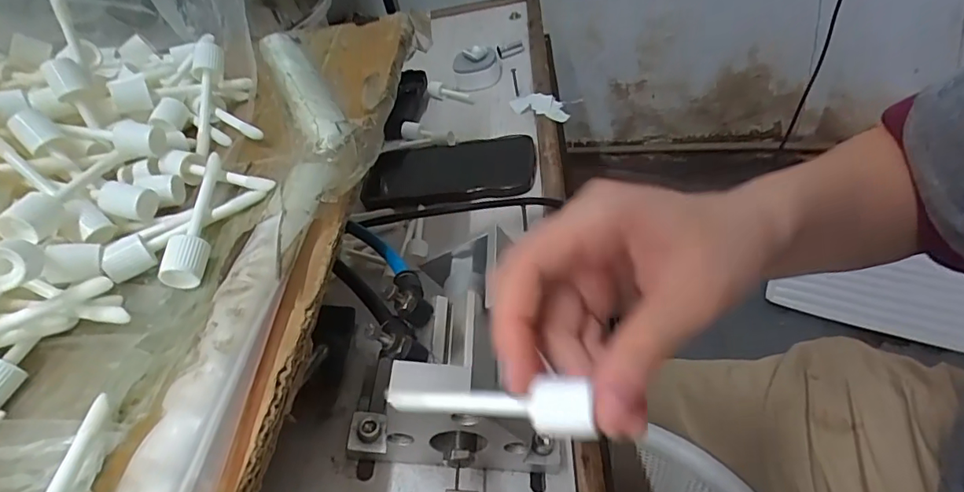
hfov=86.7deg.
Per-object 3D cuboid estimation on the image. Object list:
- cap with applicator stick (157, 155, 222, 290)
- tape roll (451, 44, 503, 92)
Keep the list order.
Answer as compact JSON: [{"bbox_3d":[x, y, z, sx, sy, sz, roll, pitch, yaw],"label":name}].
[{"bbox_3d":[-0.147,-0.014,0.265,0.019,0.018,0.081,-13,45,2],"label":"cap with applicator stick"},{"bbox_3d":[-0.007,-0.217,0.617,0.058,0.039,0.045,-10,45,6],"label":"tape roll"}]

